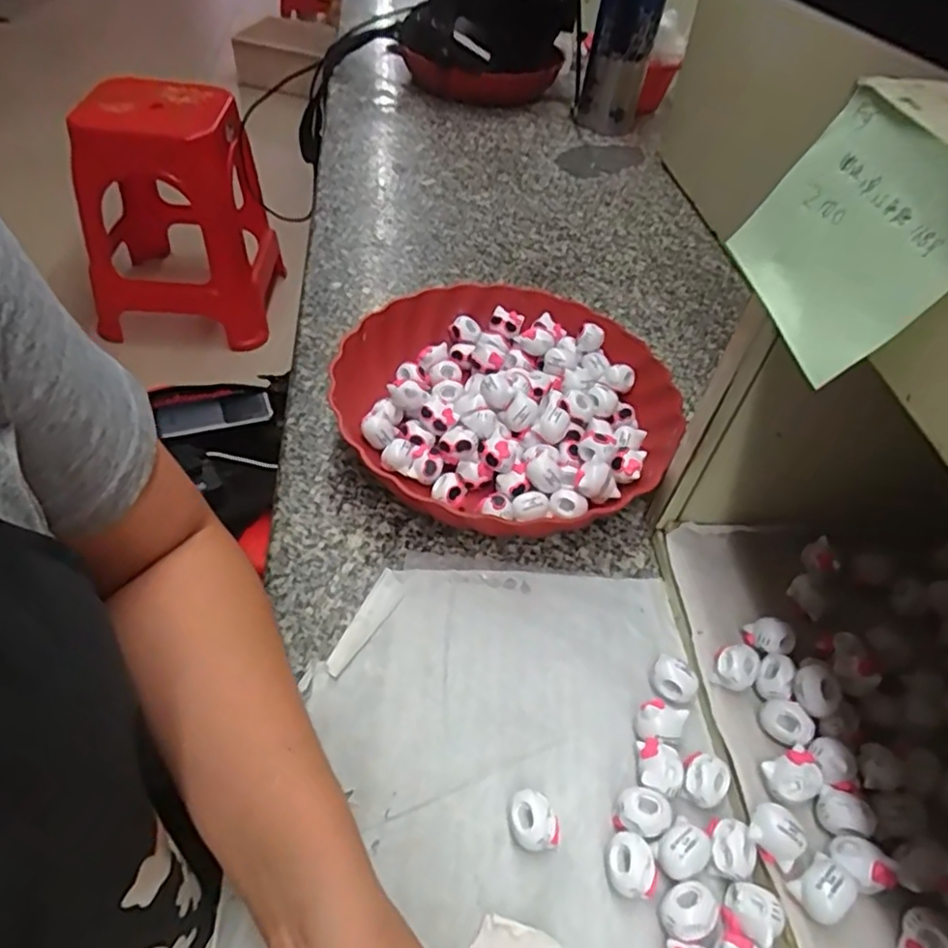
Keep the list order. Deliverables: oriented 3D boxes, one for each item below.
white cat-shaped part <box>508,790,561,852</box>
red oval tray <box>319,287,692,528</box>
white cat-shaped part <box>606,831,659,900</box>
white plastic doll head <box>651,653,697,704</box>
[{"bbox_3d":[0.028,0.164,0.314,0.024,0.019,0.023,0,49,0],"label":"white cat-shaped part"},{"bbox_3d":[0.024,-0.048,0.486,0.227,0.049,0.233,-23,55,-26],"label":"red oval tray"},{"bbox_3d":[0.072,0.180,0.306,0.023,0.016,0.026,-21,52,-18],"label":"white cat-shaped part"},{"bbox_3d":[0.109,0.112,0.365,0.024,0.016,0.019,31,55,24],"label":"white plastic doll head"}]

